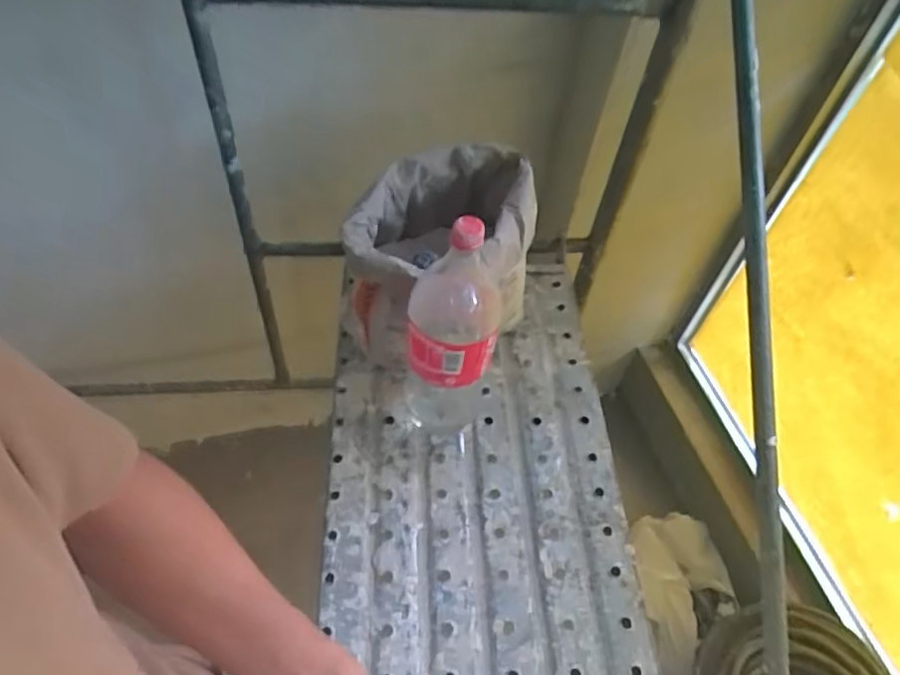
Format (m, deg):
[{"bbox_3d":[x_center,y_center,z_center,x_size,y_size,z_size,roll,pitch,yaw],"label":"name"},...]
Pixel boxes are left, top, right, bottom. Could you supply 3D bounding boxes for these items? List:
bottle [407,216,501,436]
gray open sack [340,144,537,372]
[{"bbox_3d":[-0.002,-0.001,0.733,0.110,0.354,0.107,8,53,1],"label":"bottle"},{"bbox_3d":[-0.012,-0.101,0.857,0.208,0.289,0.222,34,58,20],"label":"gray open sack"}]

